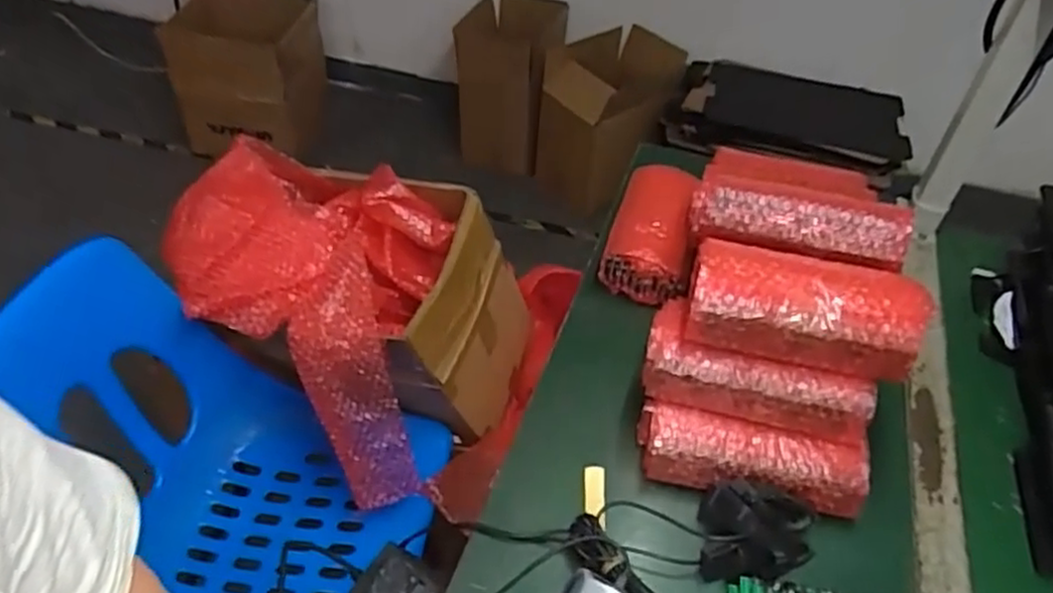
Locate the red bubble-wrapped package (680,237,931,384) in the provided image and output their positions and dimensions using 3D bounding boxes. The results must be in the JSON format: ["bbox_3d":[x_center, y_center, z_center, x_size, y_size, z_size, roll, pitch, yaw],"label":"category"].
[{"bbox_3d":[0.259,0.005,0.684,0.207,0.067,0.106,10,44,6],"label":"red bubble-wrapped package"}]

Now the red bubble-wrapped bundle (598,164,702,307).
[{"bbox_3d":[0.168,-0.090,0.930,0.105,0.083,0.201,15,45,11],"label":"red bubble-wrapped bundle"}]

